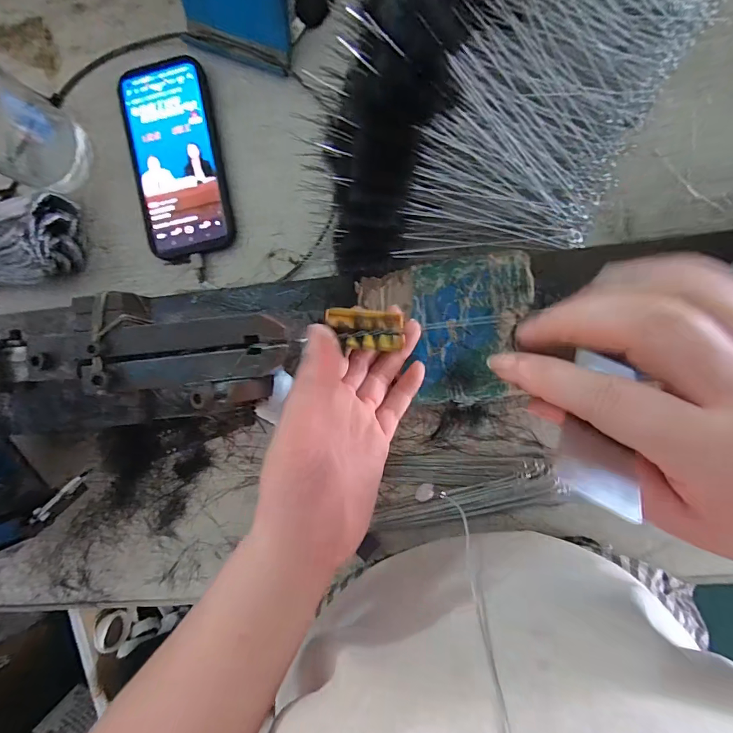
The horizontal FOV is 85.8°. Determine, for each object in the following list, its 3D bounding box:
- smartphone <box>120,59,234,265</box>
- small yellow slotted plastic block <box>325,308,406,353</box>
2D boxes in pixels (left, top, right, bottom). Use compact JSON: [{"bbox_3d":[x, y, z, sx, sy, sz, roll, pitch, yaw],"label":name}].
[{"bbox_3d":[-0.169,-0.184,0.351,0.078,0.009,0.163,-9,93,5],"label":"smartphone"},{"bbox_3d":[-0.001,-0.024,0.244,0.046,0.012,0.024,2,94,4],"label":"small yellow slotted plastic block"}]

